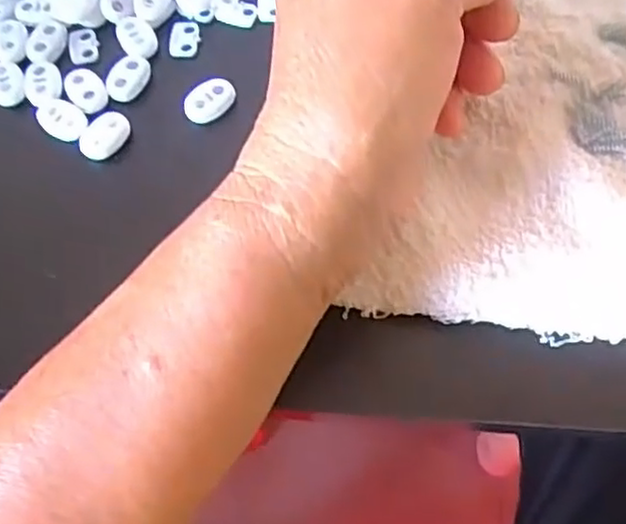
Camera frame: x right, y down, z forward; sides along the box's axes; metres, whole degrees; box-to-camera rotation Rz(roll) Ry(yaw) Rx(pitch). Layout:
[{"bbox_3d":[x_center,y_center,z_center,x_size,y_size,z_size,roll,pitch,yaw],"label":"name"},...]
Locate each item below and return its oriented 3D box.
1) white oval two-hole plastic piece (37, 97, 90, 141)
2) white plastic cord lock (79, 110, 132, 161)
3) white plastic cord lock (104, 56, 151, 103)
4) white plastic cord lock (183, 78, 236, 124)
[{"bbox_3d":[-0.105,-0.061,0.291,0.023,0.004,0.016,31,71,16],"label":"white oval two-hole plastic piece"},{"bbox_3d":[-0.086,-0.053,0.286,0.016,0.005,0.022,30,70,15],"label":"white plastic cord lock"},{"bbox_3d":[-0.080,-0.080,0.300,0.015,0.004,0.023,14,67,10],"label":"white plastic cord lock"},{"bbox_3d":[-0.043,-0.067,0.294,0.013,0.010,0.023,39,73,18],"label":"white plastic cord lock"}]

